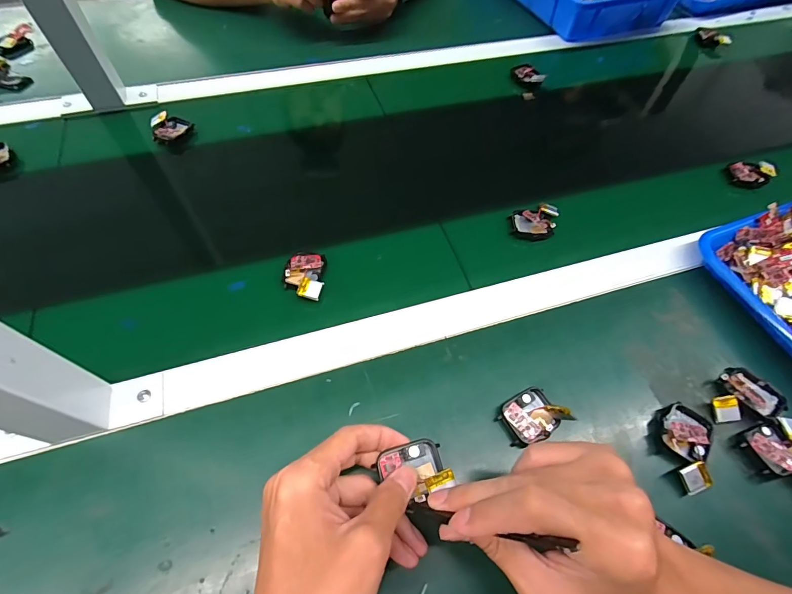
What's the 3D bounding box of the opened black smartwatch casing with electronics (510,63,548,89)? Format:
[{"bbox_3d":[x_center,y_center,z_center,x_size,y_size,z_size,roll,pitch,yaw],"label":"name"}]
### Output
[{"bbox_3d":[0.205,-0.344,0.603,0.052,0.020,0.037,21,62,9],"label":"opened black smartwatch casing with electronics"}]

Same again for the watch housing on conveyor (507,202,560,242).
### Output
[{"bbox_3d":[0.162,-0.087,0.446,0.066,0.016,0.043,-21,64,-14],"label":"watch housing on conveyor"}]

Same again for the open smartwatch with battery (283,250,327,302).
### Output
[{"bbox_3d":[-0.091,-0.021,0.387,0.039,0.011,0.056,-1,61,-3],"label":"open smartwatch with battery"}]

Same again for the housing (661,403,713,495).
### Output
[{"bbox_3d":[0.239,0.123,0.322,0.038,0.018,0.067,24,63,11],"label":"housing"}]

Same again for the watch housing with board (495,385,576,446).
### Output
[{"bbox_3d":[0.114,0.098,0.325,0.052,0.014,0.039,-27,65,-16],"label":"watch housing with board"}]

